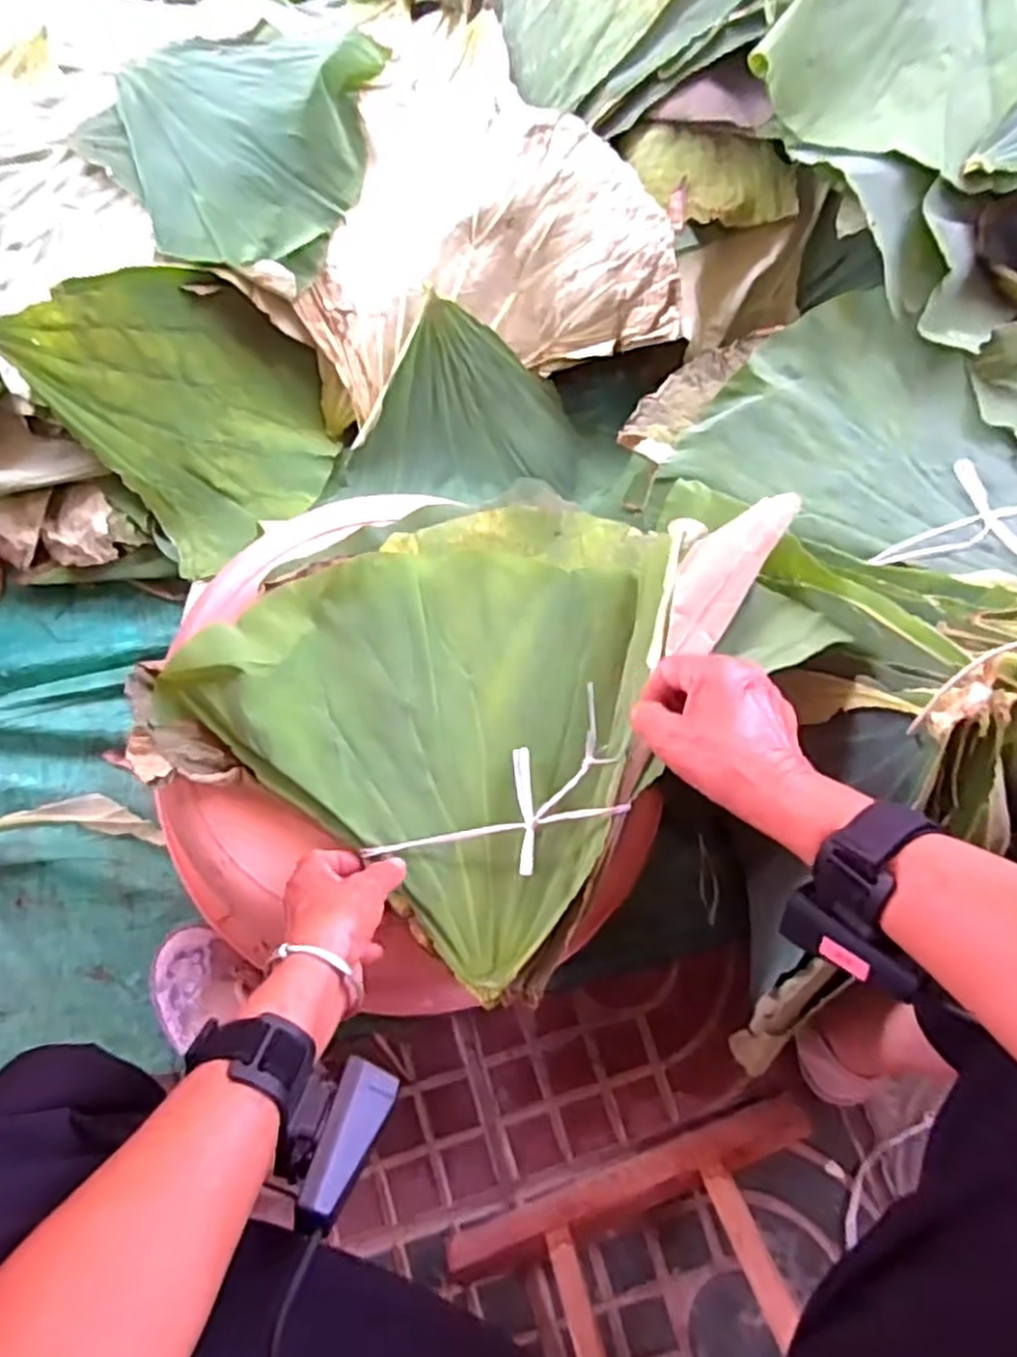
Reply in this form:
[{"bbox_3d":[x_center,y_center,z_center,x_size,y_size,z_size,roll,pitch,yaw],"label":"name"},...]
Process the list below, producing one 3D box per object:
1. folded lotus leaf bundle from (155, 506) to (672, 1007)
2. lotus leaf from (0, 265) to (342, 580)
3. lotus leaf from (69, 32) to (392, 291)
[{"bbox_3d":[-0.023,-0.004,0.545,0.316,0.048,0.317,39,81,7],"label":"folded lotus leaf bundle"},{"bbox_3d":[-0.295,-0.261,0.733,0.222,0.050,0.284,-41,119,-12],"label":"lotus leaf"},{"bbox_3d":[-0.265,-0.504,0.716,0.249,0.058,0.242,12,79,2],"label":"lotus leaf"}]

